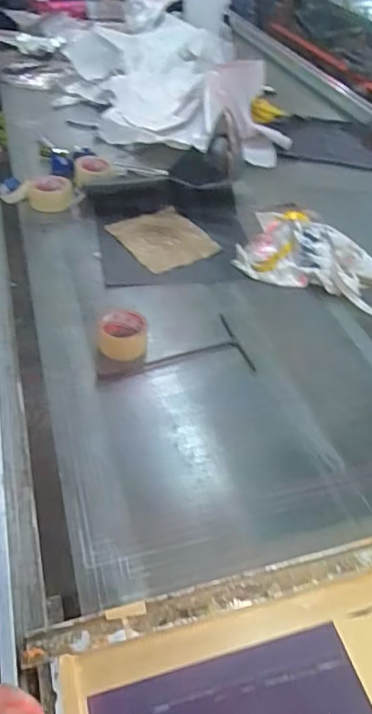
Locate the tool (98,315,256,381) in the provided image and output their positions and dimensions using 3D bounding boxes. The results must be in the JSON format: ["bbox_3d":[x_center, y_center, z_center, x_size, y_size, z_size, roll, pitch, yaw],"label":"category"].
[{"bbox_3d":[-0.027,0.001,0.994,0.272,0.007,0.146,-12,47,-18],"label":"tool"}]

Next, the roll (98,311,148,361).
[{"bbox_3d":[-0.115,-0.038,0.999,0.086,0.044,0.094,2,45,-2],"label":"roll"}]

